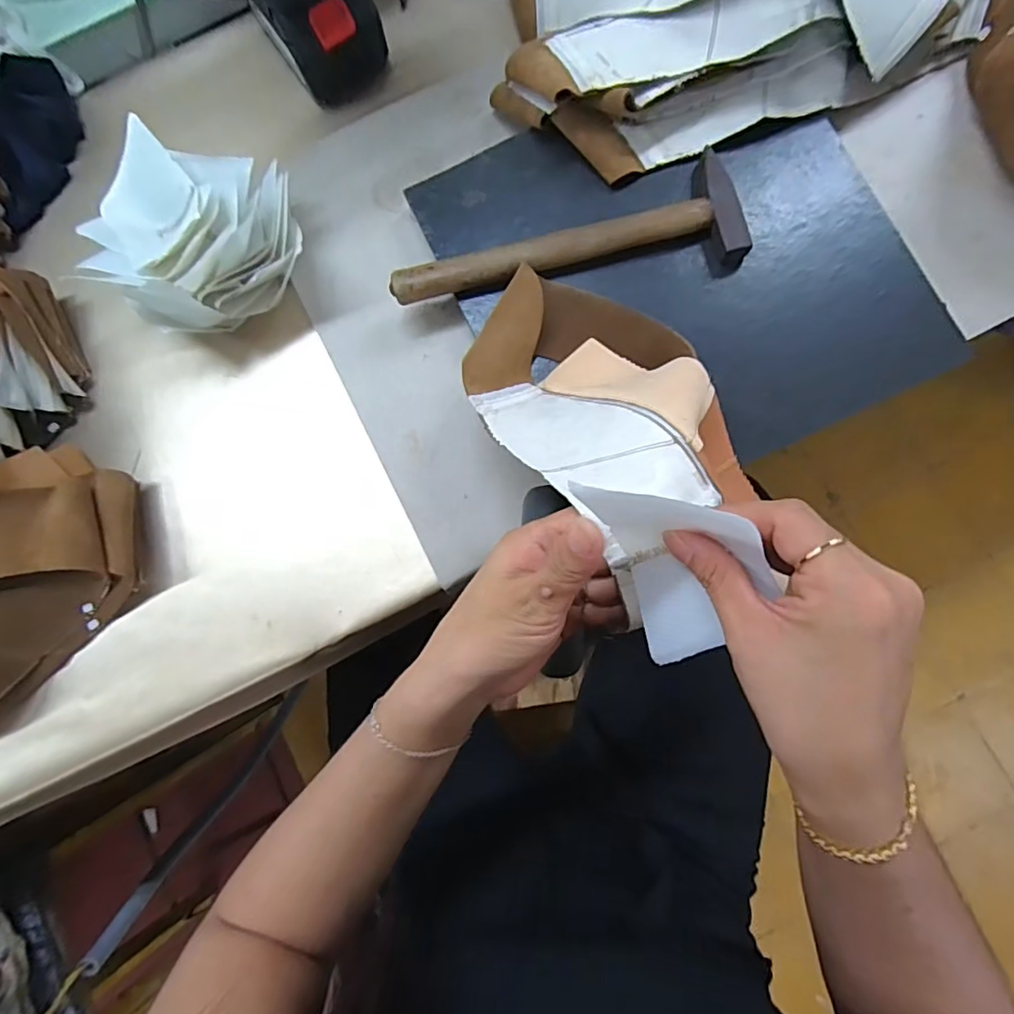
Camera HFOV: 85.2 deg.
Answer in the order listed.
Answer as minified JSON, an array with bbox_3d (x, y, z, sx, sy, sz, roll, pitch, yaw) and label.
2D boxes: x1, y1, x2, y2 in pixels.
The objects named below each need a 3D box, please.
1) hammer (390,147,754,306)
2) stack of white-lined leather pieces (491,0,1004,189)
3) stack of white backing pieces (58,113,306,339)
[{"bbox_3d":[0.042,-0.201,0.403,0.252,0.021,0.073,-7,83,4],"label":"hammer"},{"bbox_3d":[0.174,-0.352,0.381,0.361,0.082,0.216,4,84,5],"label":"stack of white-lined leather pieces"},{"bbox_3d":[-0.231,-0.200,0.414,0.145,0.076,0.138,2,83,4],"label":"stack of white backing pieces"}]

